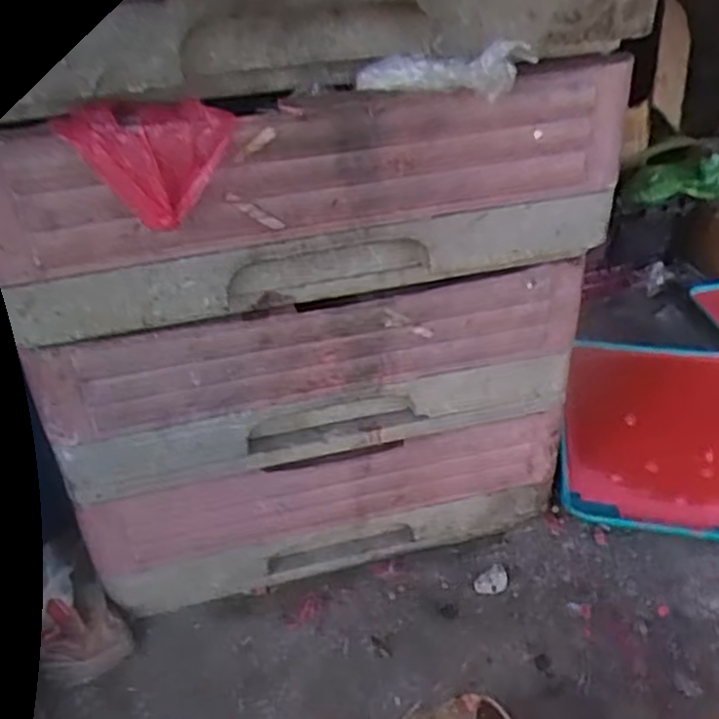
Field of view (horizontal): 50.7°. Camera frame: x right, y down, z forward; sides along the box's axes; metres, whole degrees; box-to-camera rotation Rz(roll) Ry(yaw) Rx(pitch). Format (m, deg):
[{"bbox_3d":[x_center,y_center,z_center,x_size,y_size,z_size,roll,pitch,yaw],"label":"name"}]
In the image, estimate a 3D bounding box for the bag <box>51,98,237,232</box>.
[{"bbox_3d":[-0.163,-0.155,0.600,0.125,0.089,0.038,-10,37,-10],"label":"bag"}]

